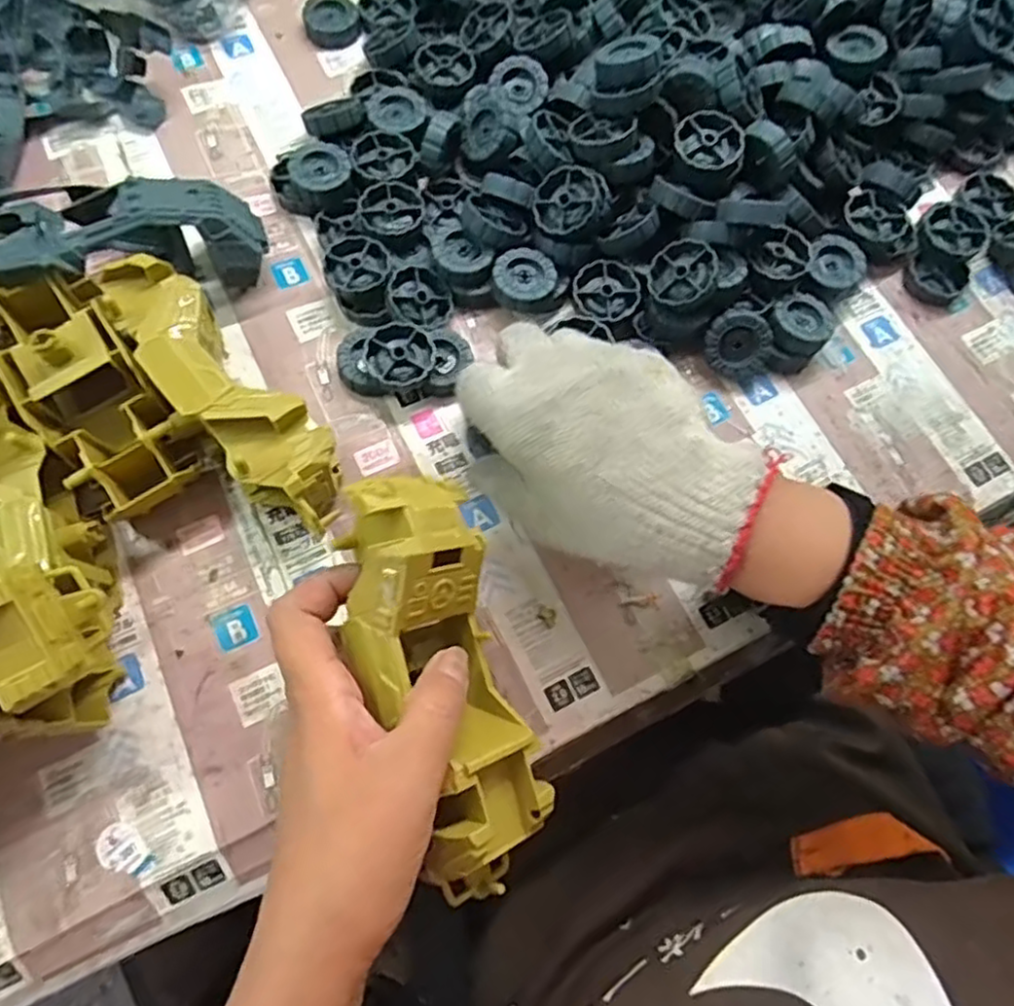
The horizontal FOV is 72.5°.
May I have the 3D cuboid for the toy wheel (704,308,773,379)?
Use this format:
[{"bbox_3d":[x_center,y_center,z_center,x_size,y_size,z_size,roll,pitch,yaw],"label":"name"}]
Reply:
[{"bbox_3d":[0.137,-0.094,0.410,0.036,0.015,0.039,-14,113,15],"label":"toy wheel"}]

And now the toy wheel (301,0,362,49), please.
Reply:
[{"bbox_3d":[-0.121,-0.332,0.479,0.038,0.016,0.039,1,72,-2],"label":"toy wheel"}]

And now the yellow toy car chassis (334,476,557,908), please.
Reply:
[{"bbox_3d":[-0.026,0.071,0.292,0.066,0.055,0.172,-17,86,-7],"label":"yellow toy car chassis"}]

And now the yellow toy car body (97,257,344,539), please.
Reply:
[{"bbox_3d":[-0.147,-0.055,0.366,0.047,0.062,0.172,-42,79,-14],"label":"yellow toy car body"}]

